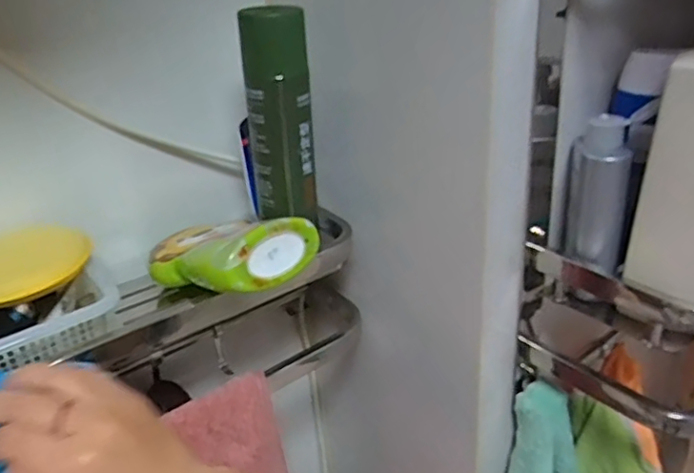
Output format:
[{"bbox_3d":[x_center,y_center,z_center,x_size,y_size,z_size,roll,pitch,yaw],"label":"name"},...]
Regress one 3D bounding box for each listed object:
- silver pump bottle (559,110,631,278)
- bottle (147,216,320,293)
[{"bbox_3d":[0.189,-0.033,0.438,0.034,0.110,0.042,-2,27,5],"label":"silver pump bottle"},{"bbox_3d":[-0.100,0.012,0.458,0.138,0.044,0.083,-1,23,40],"label":"bottle"}]

